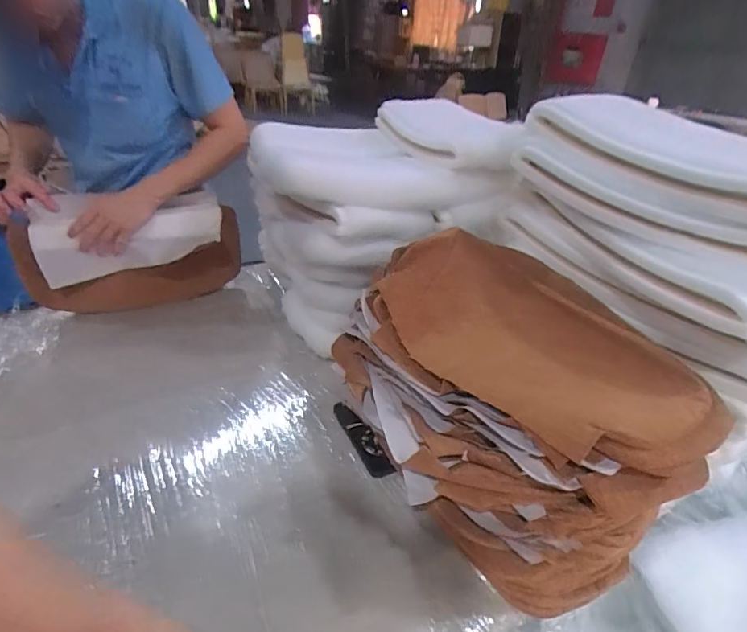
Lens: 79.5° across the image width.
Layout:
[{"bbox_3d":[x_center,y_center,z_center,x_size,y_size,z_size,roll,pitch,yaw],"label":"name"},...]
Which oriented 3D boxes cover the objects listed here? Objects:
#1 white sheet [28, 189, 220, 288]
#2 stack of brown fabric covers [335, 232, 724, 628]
[{"bbox_3d":[-0.521,-0.175,0.965,0.370,0.154,0.116,-10,35,-19],"label":"white sheet"},{"bbox_3d":[0.166,0.116,0.648,0.352,0.285,0.460,-12,36,-20],"label":"stack of brown fabric covers"}]

